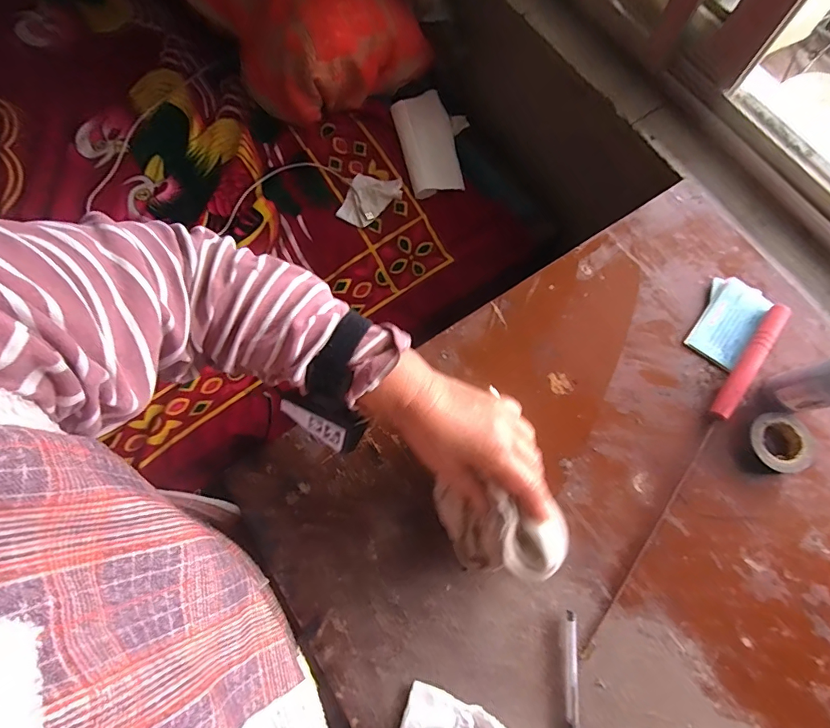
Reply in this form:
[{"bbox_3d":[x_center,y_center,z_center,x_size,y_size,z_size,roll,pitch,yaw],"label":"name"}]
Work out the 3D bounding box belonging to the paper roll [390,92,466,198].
[{"bbox_3d":[0.022,-0.375,0.755,0.091,0.032,0.183,-14,75,-3],"label":"paper roll"}]

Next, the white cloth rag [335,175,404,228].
[{"bbox_3d":[-0.074,-0.270,0.734,0.087,0.024,0.091,21,76,6],"label":"white cloth rag"}]

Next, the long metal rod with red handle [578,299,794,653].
[{"bbox_3d":[0.257,0.094,0.415,0.018,0.021,0.386,36,77,10],"label":"long metal rod with red handle"}]

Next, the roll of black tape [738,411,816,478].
[{"bbox_3d":[0.342,0.078,0.418,0.058,0.019,0.063,0,73,0],"label":"roll of black tape"}]

